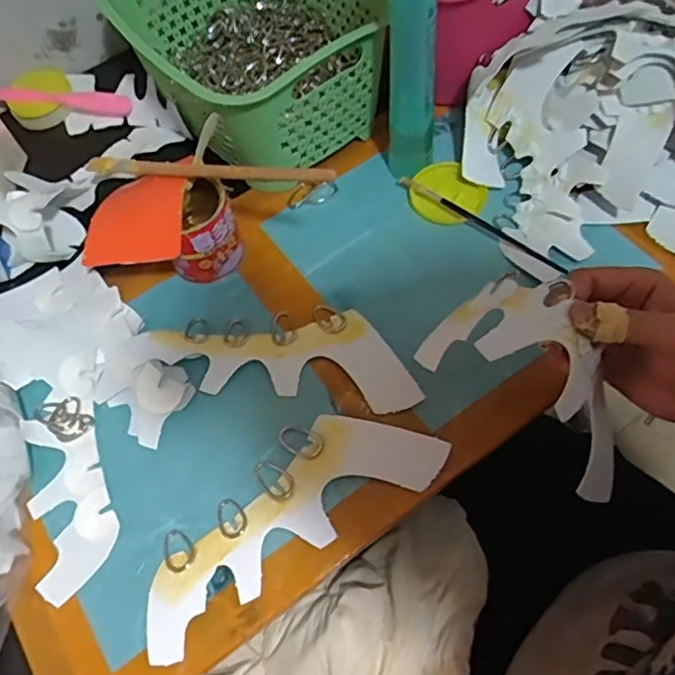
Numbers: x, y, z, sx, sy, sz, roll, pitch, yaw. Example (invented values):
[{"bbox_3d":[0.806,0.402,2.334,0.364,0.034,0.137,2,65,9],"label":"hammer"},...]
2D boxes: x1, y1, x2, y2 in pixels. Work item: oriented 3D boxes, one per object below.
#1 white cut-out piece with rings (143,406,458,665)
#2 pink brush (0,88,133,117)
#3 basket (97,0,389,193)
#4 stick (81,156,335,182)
[{"bbox_3d":[-0.037,0.117,0.399,0.221,0.024,0.082,-34,63,-12],"label":"white cut-out piece with rings"},{"bbox_3d":[-0.287,-0.246,0.612,0.155,0.023,0.015,6,62,9],"label":"pink brush"},{"bbox_3d":[-0.087,-0.271,0.550,0.192,0.145,0.274,-38,64,-15],"label":"basket"},{"bbox_3d":[-0.107,-0.128,0.445,0.249,0.012,0.012,12,61,31],"label":"stick"}]

